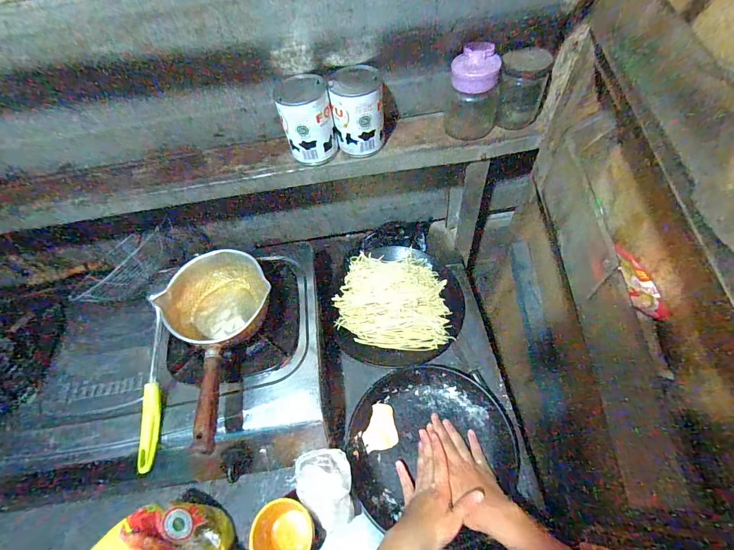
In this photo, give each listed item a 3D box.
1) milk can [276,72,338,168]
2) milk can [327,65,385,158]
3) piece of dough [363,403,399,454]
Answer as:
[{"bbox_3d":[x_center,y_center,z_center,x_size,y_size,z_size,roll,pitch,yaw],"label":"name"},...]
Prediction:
[{"bbox_3d":[-0.086,-0.227,0.523,0.070,0.105,0.077,-2,61,3],"label":"milk can"},{"bbox_3d":[-0.012,-0.239,0.521,0.073,0.109,0.067,-2,61,3],"label":"milk can"},{"bbox_3d":[0.020,0.250,0.593,0.054,0.008,0.068,-11,60,-2],"label":"piece of dough"}]

